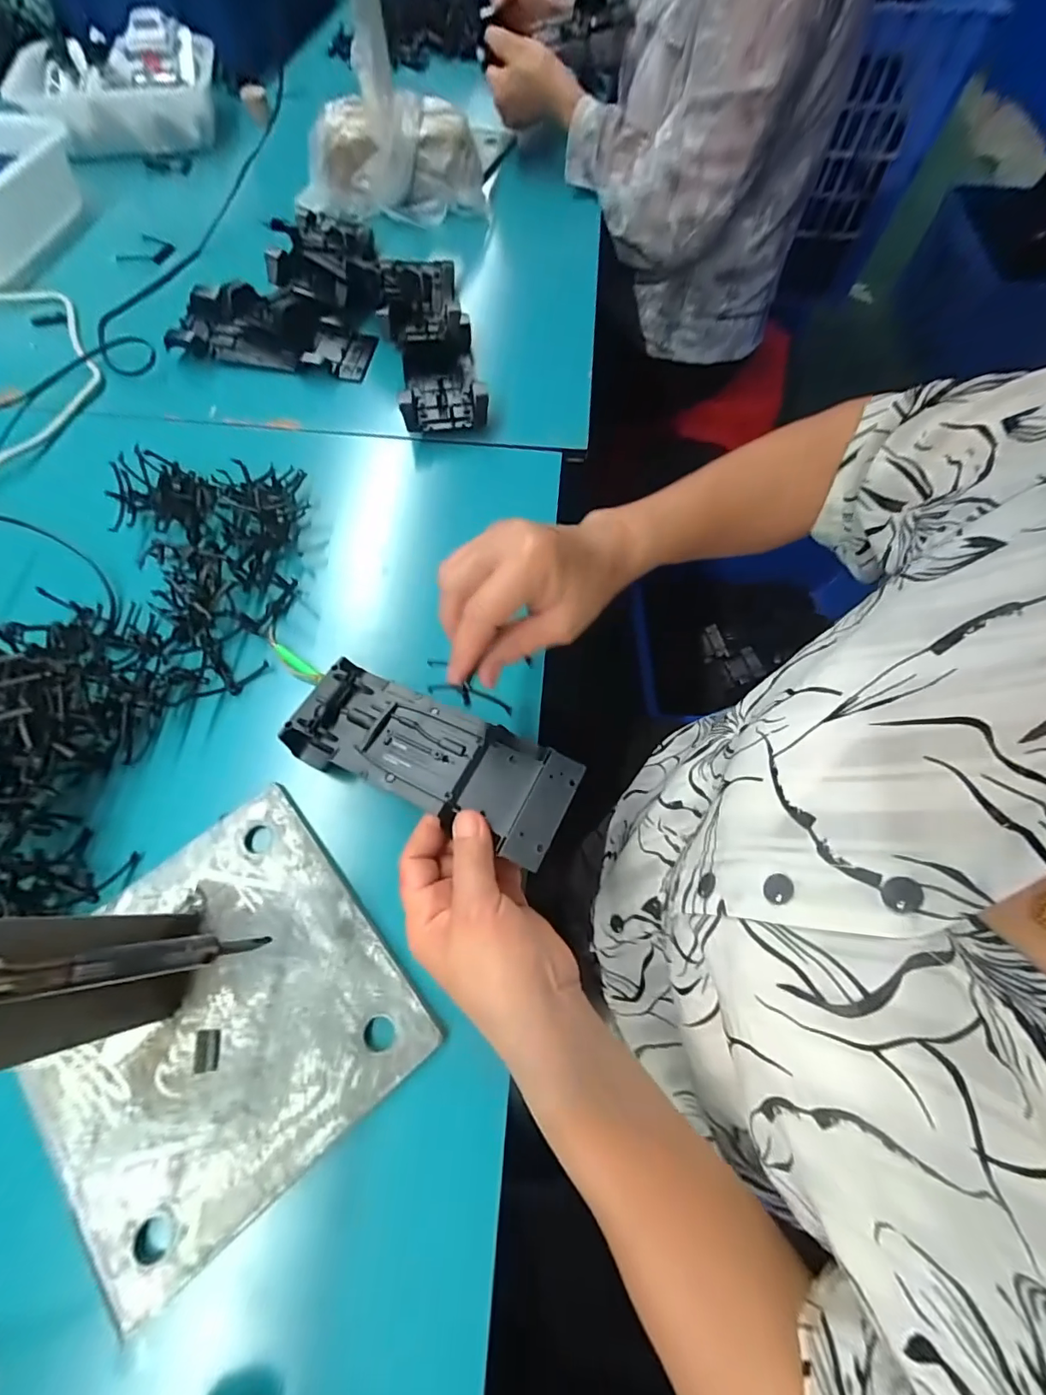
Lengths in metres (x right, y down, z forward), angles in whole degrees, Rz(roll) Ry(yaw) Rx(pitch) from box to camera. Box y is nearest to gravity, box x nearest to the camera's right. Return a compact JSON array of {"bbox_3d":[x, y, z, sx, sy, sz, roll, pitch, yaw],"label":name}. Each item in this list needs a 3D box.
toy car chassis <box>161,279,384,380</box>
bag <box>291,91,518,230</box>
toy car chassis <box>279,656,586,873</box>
[{"bbox_3d":[-0.248,-0.366,0.490,0.186,0.033,0.079,9,68,3],"label":"toy car chassis"},{"bbox_3d":[-0.155,-0.655,0.587,0.226,0.090,0.128,-1,68,-1],"label":"bag"},{"bbox_3d":[-0.062,0.036,0.326,0.194,0.025,0.074,21,70,14],"label":"toy car chassis"}]

